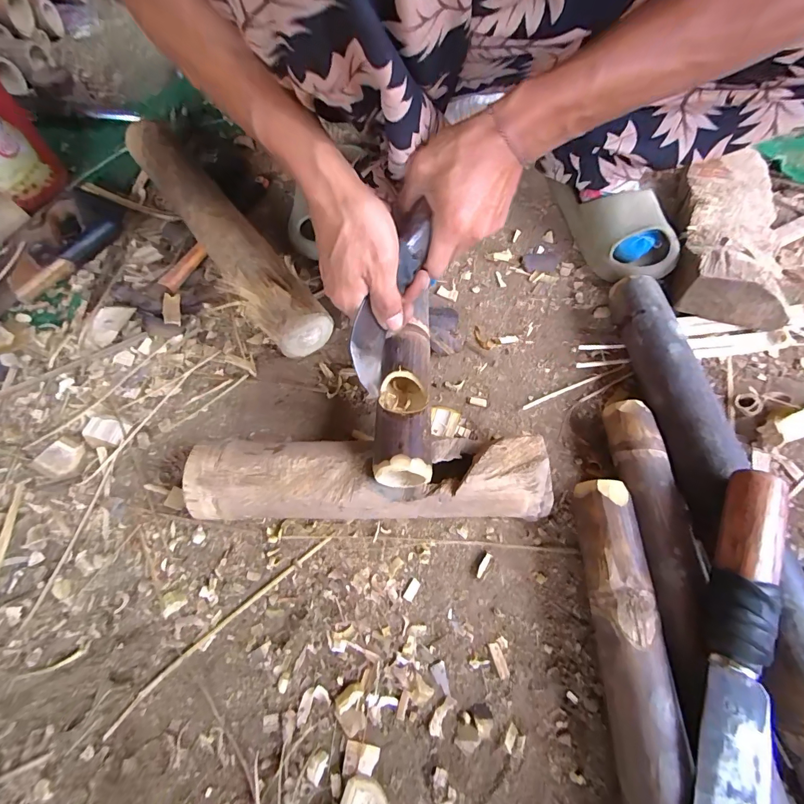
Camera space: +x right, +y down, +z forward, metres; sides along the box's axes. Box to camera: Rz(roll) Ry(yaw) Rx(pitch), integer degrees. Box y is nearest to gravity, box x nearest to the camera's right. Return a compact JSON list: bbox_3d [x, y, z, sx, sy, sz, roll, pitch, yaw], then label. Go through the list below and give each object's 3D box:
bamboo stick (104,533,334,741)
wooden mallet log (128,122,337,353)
[{"bbox_3d":[-0.148,0.186,0.329,0.217,0.004,0.010,-39,70,-16],"label":"bamboo stick"},{"bbox_3d":[-0.221,-0.204,0.481,0.063,0.080,0.380,-36,69,-15],"label":"wooden mallet log"}]

